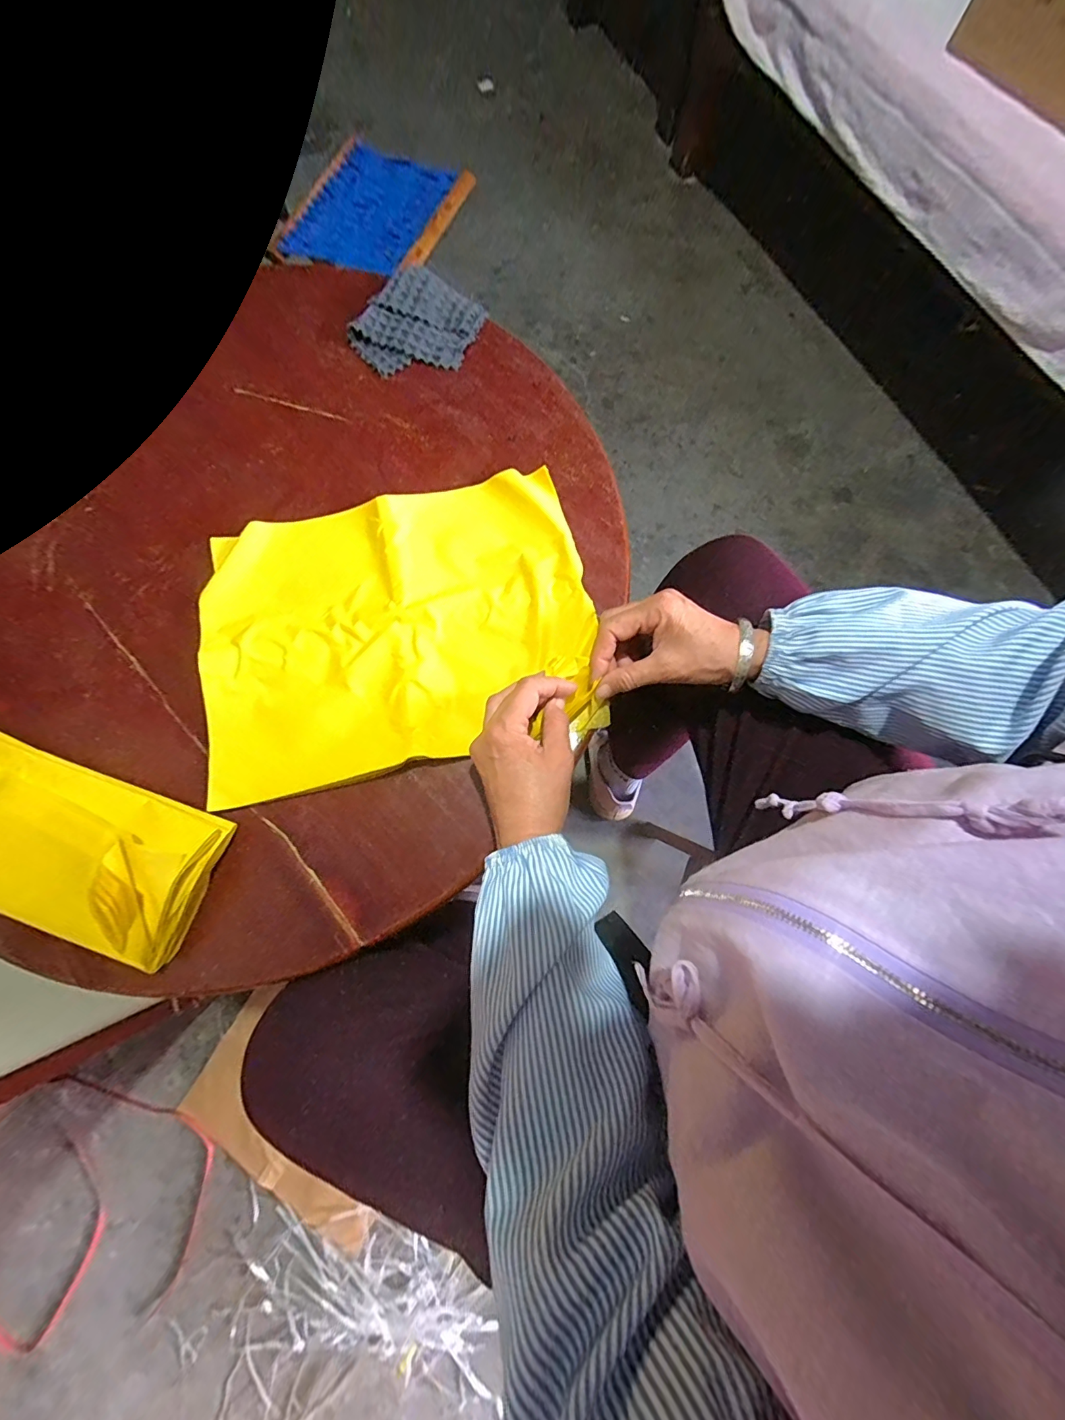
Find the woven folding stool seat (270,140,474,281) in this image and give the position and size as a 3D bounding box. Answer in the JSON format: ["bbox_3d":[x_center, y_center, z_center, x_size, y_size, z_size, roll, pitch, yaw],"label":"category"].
[{"bbox_3d":[-0.288,-0.921,0.863,0.269,0.025,0.318,25,78,6],"label":"woven folding stool seat"}]

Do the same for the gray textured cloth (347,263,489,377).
[{"bbox_3d":[-0.122,-0.416,0.507,0.115,0.019,0.127,36,78,8],"label":"gray textured cloth"}]

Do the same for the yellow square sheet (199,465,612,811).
[{"bbox_3d":[-0.121,-0.077,0.420,0.340,0.016,0.258,-12,76,-3],"label":"yellow square sheet"}]

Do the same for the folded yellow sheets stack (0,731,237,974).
[{"bbox_3d":[-0.420,0.079,0.360,0.351,0.053,0.110,20,76,5],"label":"folded yellow sheets stack"}]

